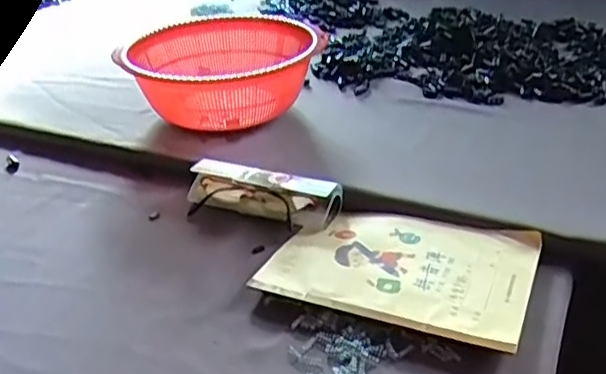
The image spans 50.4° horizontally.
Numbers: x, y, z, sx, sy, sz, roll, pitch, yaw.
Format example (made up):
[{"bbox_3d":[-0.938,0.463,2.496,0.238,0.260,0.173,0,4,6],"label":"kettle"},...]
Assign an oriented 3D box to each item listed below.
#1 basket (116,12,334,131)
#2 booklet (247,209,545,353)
[{"bbox_3d":[-0.096,-0.134,0.780,0.222,0.093,0.222,-3,31,2],"label":"basket"},{"bbox_3d":[0.081,0.065,0.532,0.203,0.017,0.139,11,34,23],"label":"booklet"}]

